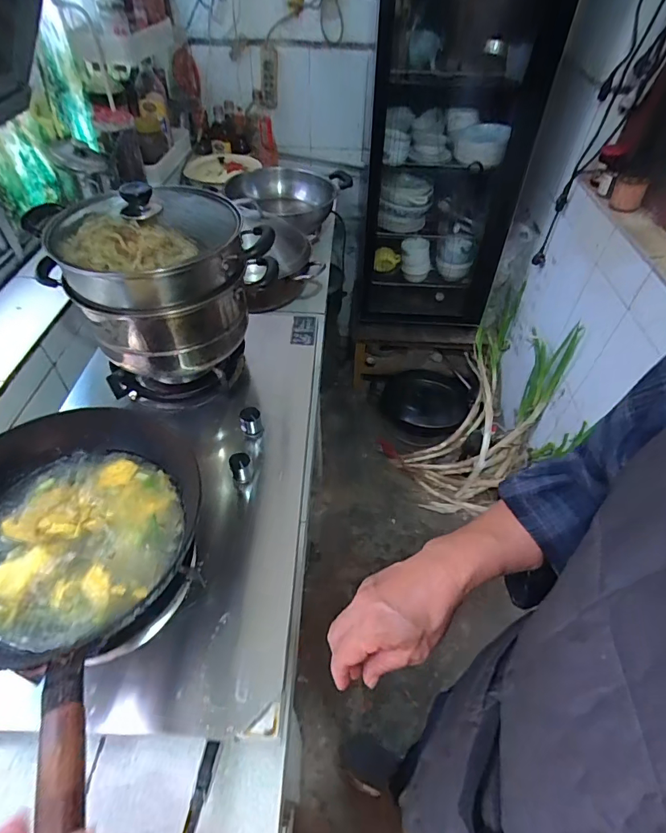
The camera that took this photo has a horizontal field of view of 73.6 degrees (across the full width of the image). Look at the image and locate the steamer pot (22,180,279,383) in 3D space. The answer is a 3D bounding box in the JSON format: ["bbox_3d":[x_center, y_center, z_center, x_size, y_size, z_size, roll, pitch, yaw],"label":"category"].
[{"bbox_3d":[-0.268,-0.210,0.715,0.288,0.223,0.250,-27,54,-25],"label":"steamer pot"}]

